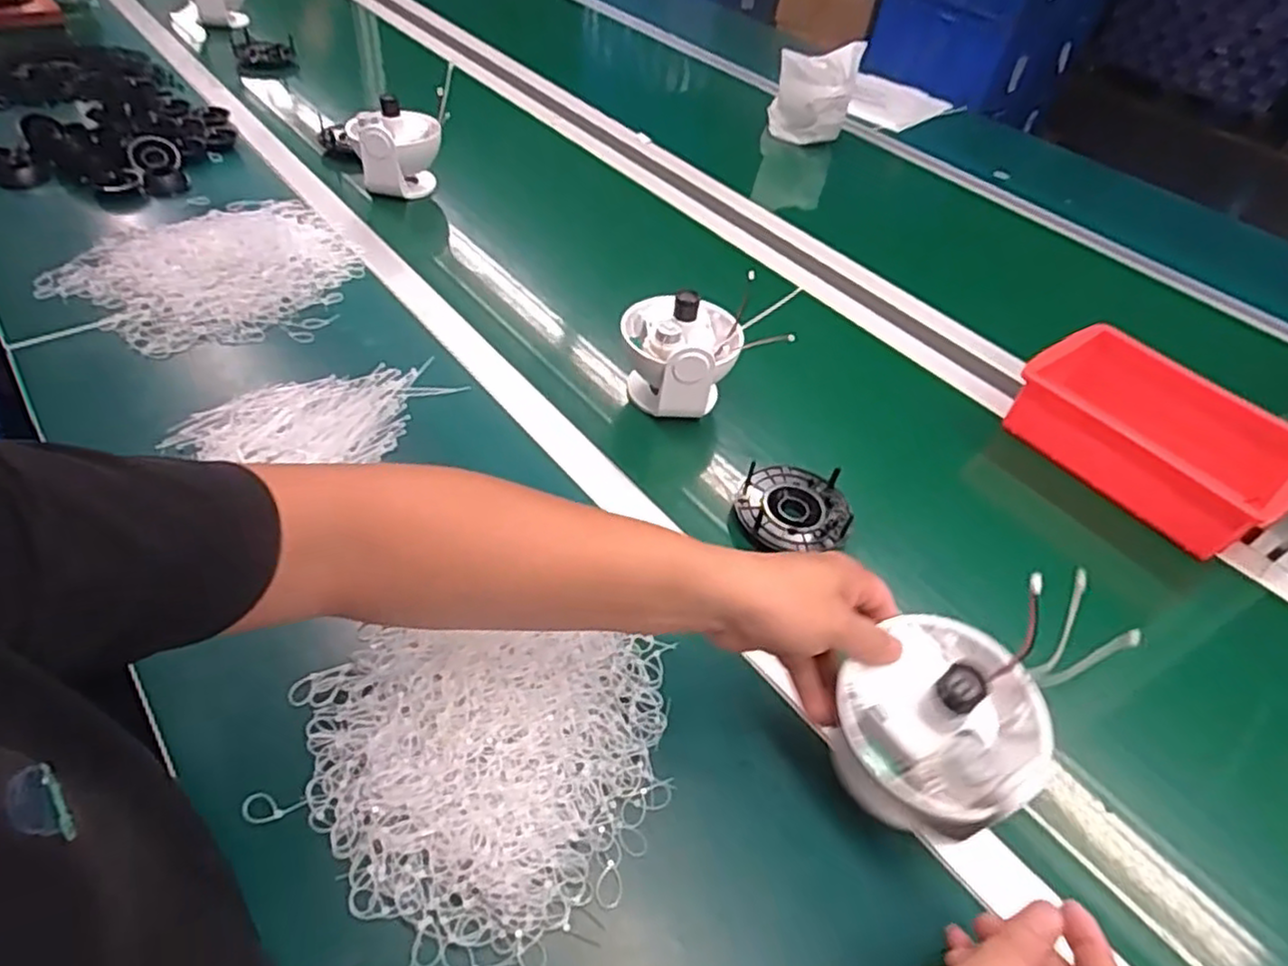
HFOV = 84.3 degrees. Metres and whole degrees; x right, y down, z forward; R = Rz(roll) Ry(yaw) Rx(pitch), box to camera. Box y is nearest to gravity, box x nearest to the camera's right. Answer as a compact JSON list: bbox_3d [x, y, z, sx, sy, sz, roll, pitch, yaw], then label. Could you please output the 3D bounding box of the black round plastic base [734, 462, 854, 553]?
[{"bbox_3d":[0.132,0.020,0.628,0.093,0.028,0.088,3,46,-3],"label":"black round plastic base"}]

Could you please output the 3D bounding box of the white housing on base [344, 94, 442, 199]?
[{"bbox_3d":[-0.334,-0.449,0.966,0.110,0.134,0.084,-13,49,-17],"label":"white housing on base"}]

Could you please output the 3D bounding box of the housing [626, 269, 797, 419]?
[{"bbox_3d":[0.038,-0.129,0.709,0.118,0.115,0.122,-11,48,-15],"label":"housing"}]

